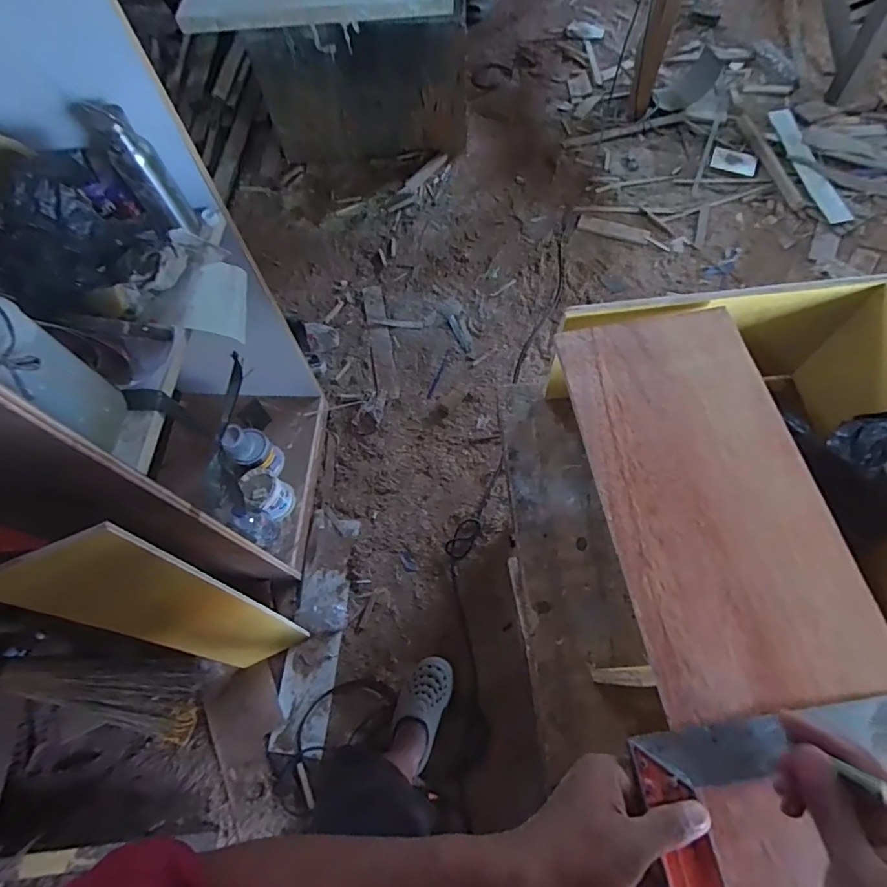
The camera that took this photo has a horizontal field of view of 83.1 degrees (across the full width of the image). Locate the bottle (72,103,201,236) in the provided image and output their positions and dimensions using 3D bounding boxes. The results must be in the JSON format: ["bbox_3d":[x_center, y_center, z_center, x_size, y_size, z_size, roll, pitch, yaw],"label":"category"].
[{"bbox_3d":[-0.511,-0.462,0.850,0.071,0.221,0.068,-36,69,-13],"label":"bottle"}]

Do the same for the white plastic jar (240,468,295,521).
[{"bbox_3d":[-0.498,0.143,1.421,0.119,0.159,0.115,34,72,16],"label":"white plastic jar"}]

